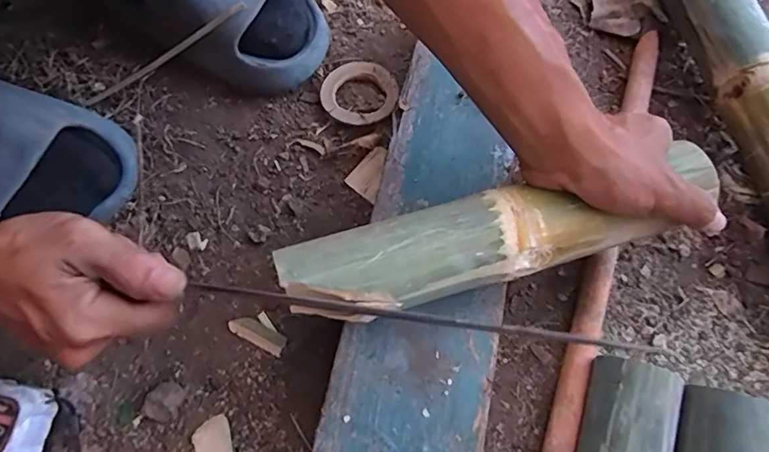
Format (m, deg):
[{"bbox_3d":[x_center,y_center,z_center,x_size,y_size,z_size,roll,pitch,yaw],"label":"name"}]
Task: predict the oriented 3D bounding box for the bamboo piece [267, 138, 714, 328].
[{"bbox_3d":[0.080,0.009,0.354,0.293,0.055,0.055,-13,70,-8],"label":"bamboo piece"}]

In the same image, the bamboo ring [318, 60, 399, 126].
[{"bbox_3d":[-0.024,-0.122,0.481,0.070,0.014,0.064,0,70,0],"label":"bamboo ring"}]

